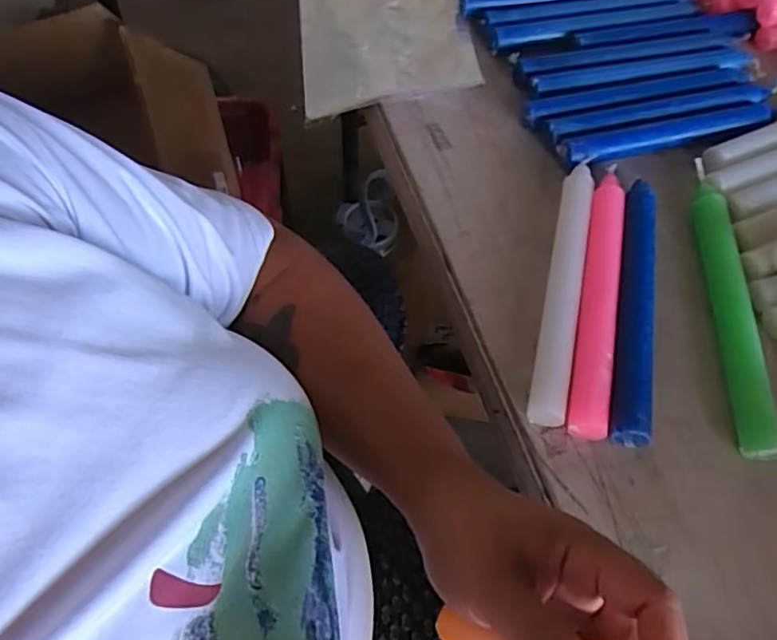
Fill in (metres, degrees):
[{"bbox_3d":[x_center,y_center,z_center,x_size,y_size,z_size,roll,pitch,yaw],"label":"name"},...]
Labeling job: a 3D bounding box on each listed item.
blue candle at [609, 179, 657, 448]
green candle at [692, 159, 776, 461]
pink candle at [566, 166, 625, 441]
[{"bbox_3d":[0.164,-0.015,0.409,0.024,0.030,0.199,12,61,4],"label":"blue candle"},{"bbox_3d":[0.229,-0.016,0.410,0.022,0.026,0.220,2,64,4],"label":"green candle"},{"bbox_3d":[0.141,-0.019,0.412,0.026,0.026,0.201,10,65,8],"label":"pink candle"}]

